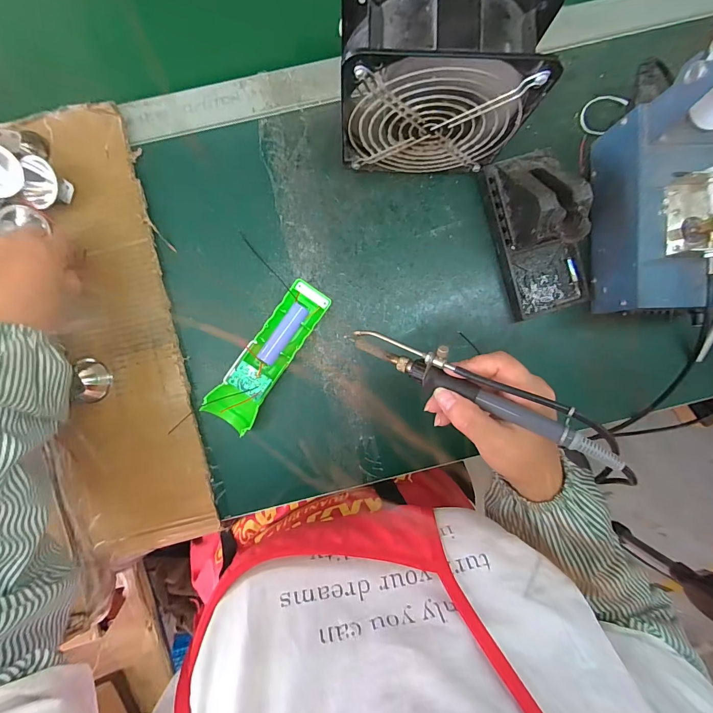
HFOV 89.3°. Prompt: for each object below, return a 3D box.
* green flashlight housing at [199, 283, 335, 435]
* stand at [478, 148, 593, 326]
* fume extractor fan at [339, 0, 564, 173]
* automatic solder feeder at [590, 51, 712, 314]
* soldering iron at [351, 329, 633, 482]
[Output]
[{"bbox_3d":[-0.086,0.000,0.363,0.046,0.034,0.159,36,91,-1],"label":"green flashlight housing"},{"bbox_3d":[0.184,-0.123,0.346,0.080,0.070,0.157,-15,91,0],"label":"stand"},{"bbox_3d":[0.062,-0.215,0.302,0.145,0.150,0.056,0,91,0],"label":"fume extractor fan"},{"bbox_3d":[0.303,-0.138,0.315,0.125,0.119,0.207,-1,91,0],"label":"automatic solder feeder"},{"bbox_3d":[0.084,0.025,0.255,0.205,0.024,0.033,25,91,23],"label":"soldering iron"}]

